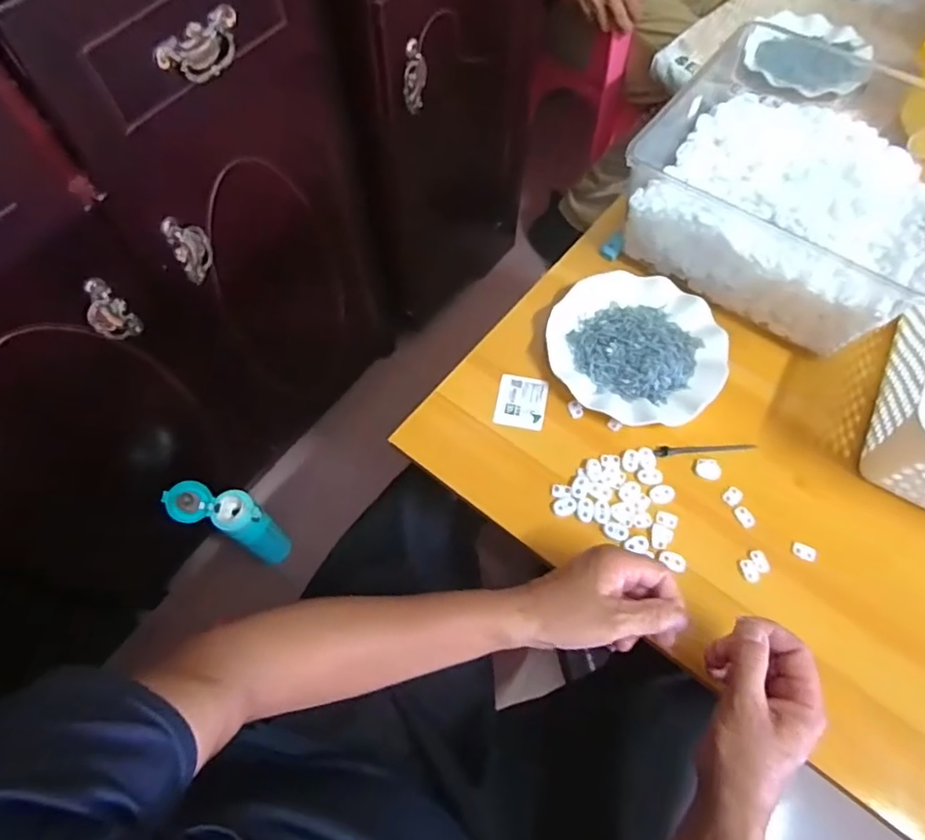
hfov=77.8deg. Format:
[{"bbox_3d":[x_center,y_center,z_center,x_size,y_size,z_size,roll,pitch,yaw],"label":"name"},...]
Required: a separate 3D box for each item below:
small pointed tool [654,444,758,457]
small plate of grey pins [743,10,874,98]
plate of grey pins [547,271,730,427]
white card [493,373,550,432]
[{"bbox_3d":[0.239,0.028,0.569,0.100,0.011,0.010,-6,63,-3],"label":"small pointed tool"},{"bbox_3d":[0.496,-0.530,0.825,0.167,0.033,0.181,0,63,0],"label":"small plate of grey pins"},{"bbox_3d":[0.184,-0.075,0.609,0.177,0.023,0.179,0,63,0],"label":"plate of grey pins"},{"bbox_3d":[0.062,-0.019,0.595,0.051,0.004,0.060,10,66,9],"label":"white card"}]

